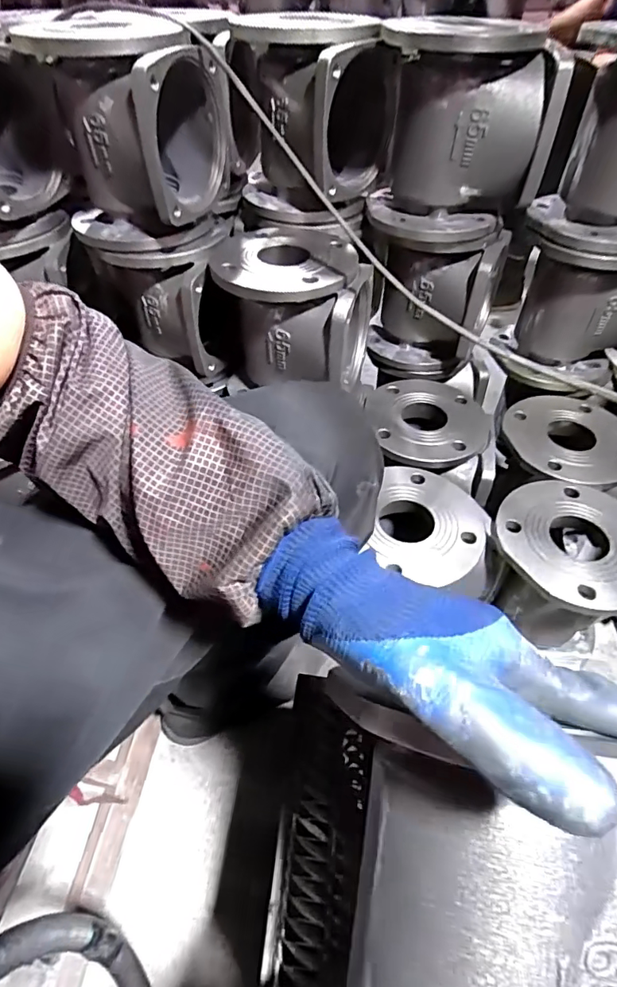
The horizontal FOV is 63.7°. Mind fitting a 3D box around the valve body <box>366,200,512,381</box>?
[{"bbox_3d":[0.185,-0.319,0.757,0.186,0.226,0.176,18,51,16],"label":"valve body"}]

